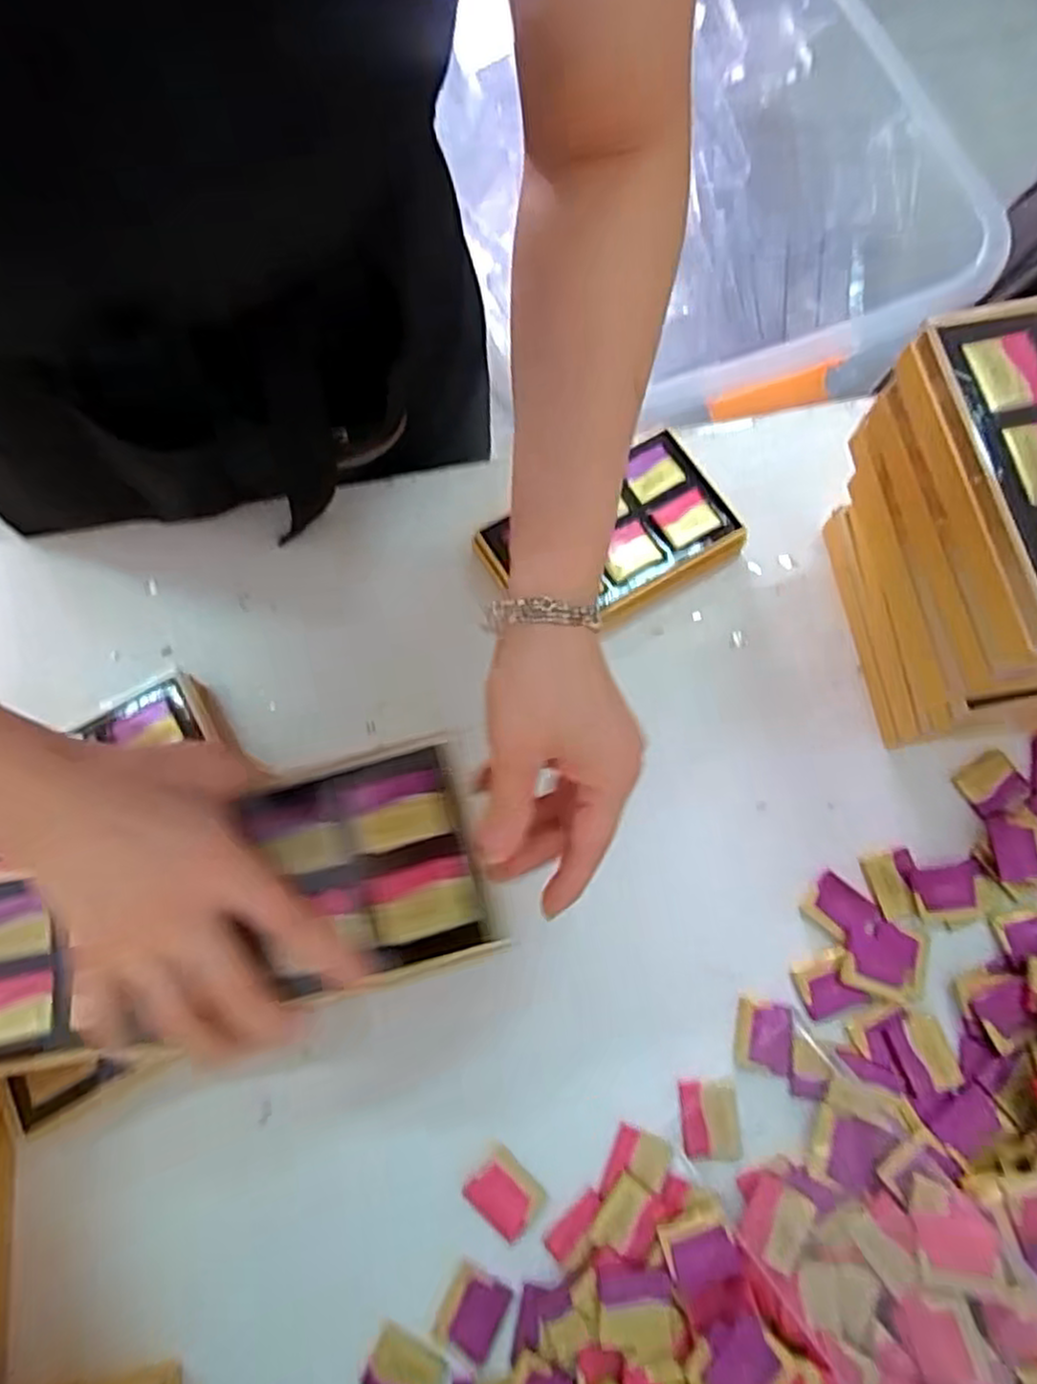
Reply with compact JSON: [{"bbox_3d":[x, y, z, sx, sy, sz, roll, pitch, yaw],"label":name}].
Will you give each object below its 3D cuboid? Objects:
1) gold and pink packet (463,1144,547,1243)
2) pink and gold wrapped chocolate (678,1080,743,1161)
[{"bbox_3d":[-0.008,0.285,0.419,0.039,0.004,0.033,39,77,13],"label":"gold and pink packet"},{"bbox_3d":[0.112,0.248,0.429,0.033,0.008,0.040,-1,72,1],"label":"pink and gold wrapped chocolate"}]

